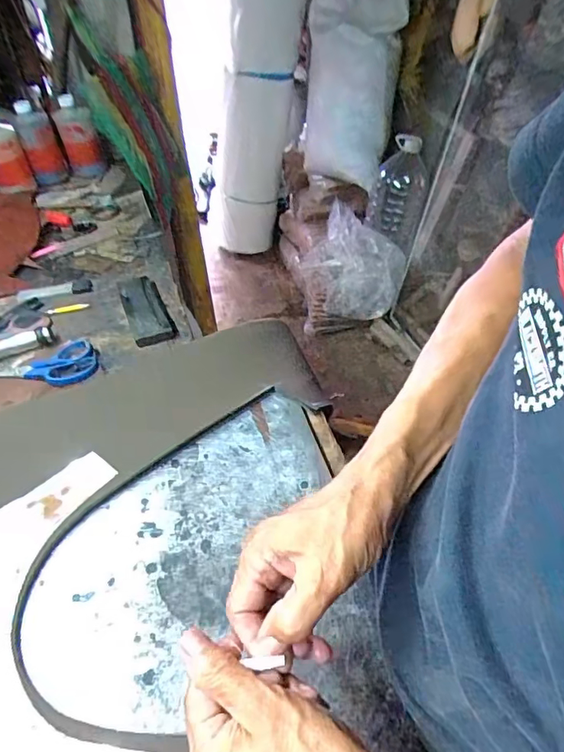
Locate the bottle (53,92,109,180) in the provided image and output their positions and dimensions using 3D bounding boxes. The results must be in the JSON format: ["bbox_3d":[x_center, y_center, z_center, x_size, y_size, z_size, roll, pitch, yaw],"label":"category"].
[{"bbox_3d":[-0.417,-0.489,1.026,0.072,0.150,0.065,-23,51,-20],"label":"bottle"}]

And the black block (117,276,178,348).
[{"bbox_3d":[-0.199,-0.098,0.718,0.058,0.020,0.157,-20,48,-14],"label":"black block"}]

